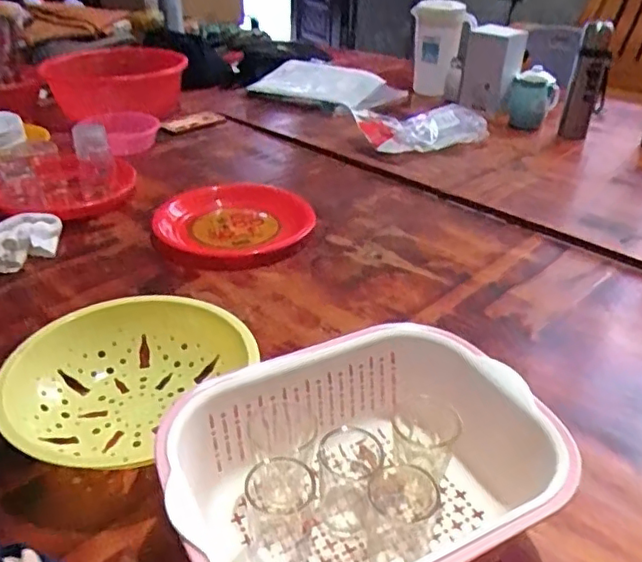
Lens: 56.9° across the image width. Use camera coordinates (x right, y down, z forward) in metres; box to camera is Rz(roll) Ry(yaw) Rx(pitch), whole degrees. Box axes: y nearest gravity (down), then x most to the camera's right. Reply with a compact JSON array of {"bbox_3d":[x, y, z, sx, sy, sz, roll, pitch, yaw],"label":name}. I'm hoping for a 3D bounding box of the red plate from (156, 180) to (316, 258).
[{"bbox_3d":[-0.136,-0.123,1.028,0.251,0.043,0.258,1,33,0],"label":"red plate"}]

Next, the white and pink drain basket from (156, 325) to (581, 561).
[{"bbox_3d":[0.041,0.168,0.500,0.318,0.117,0.236,-16,36,-24],"label":"white and pink drain basket"}]

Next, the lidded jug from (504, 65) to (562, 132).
[{"bbox_3d":[0.532,-0.453,1.486,0.107,0.137,0.091,27,41,34],"label":"lidded jug"}]

